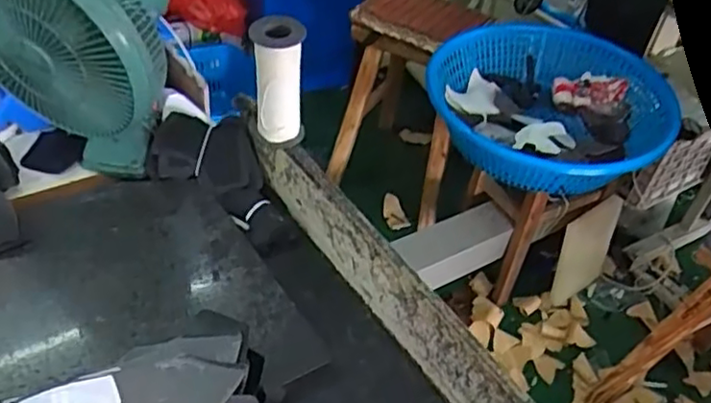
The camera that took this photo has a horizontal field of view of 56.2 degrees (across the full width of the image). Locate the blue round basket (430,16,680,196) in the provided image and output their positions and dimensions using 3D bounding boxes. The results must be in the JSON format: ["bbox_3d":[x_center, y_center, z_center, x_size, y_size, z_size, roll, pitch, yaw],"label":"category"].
[{"bbox_3d":[0.464,-0.224,1.540,0.501,0.134,0.530,-28,53,-33],"label":"blue round basket"}]

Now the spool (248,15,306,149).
[{"bbox_3d":[-0.089,-0.136,0.746,0.054,0.145,0.050,-7,44,-16],"label":"spool"}]

